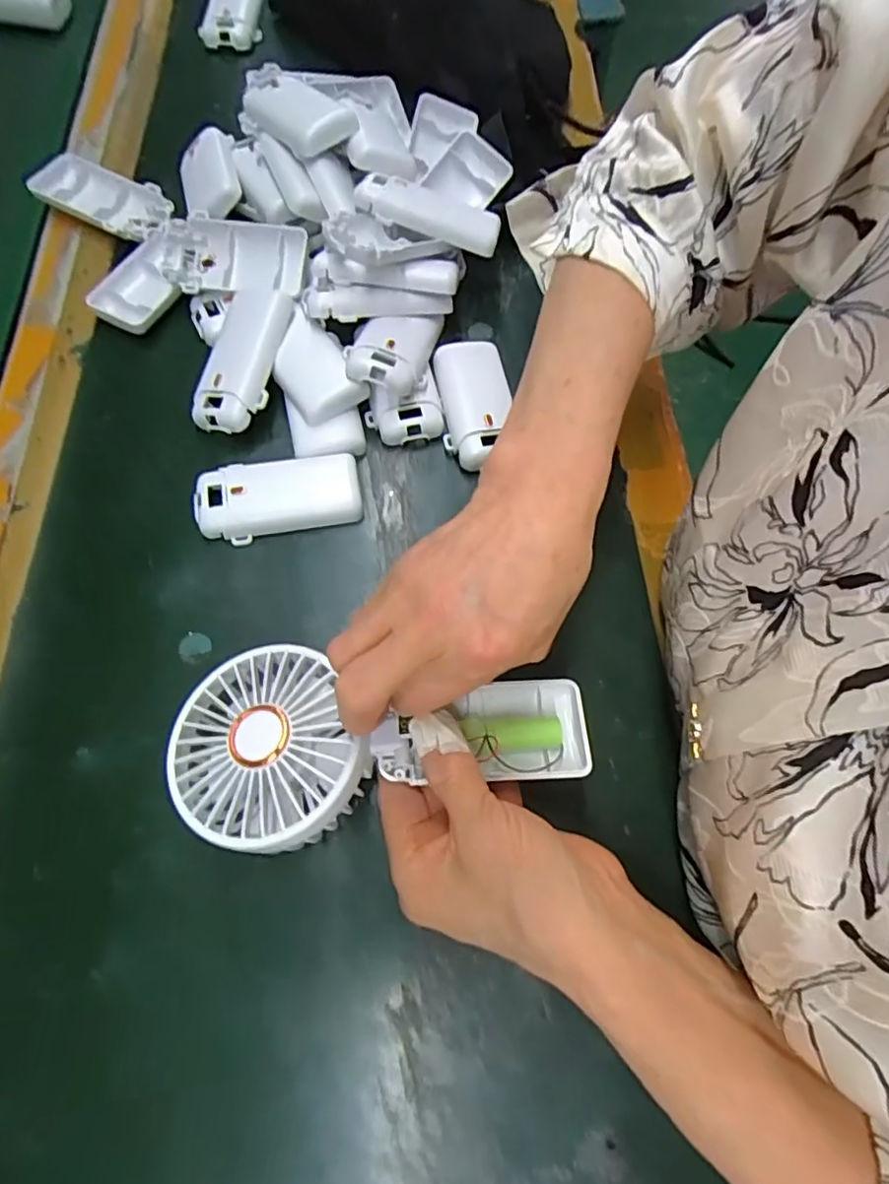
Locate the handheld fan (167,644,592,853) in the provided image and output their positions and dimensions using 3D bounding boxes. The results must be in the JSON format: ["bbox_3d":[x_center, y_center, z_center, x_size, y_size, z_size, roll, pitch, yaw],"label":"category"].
[{"bbox_3d":[-0.027,0.062,0.263,0.178,0.027,0.082,-2,68,-7],"label":"handheld fan"}]

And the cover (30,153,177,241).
[{"bbox_3d":[-0.245,-0.282,0.428,0.102,0.015,0.050,23,69,6],"label":"cover"}]

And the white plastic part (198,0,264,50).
[{"bbox_3d":[-0.191,-0.523,0.533,0.054,0.021,0.078,-1,68,-3],"label":"white plastic part"}]

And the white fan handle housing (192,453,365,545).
[{"bbox_3d":[-0.097,-0.056,0.346,0.092,0.014,0.044,-12,69,-7],"label":"white fan handle housing"}]

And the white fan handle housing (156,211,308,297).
[{"bbox_3d":[-0.139,-0.217,0.381,0.101,0.014,0.045,10,68,1],"label":"white fan handle housing"}]

